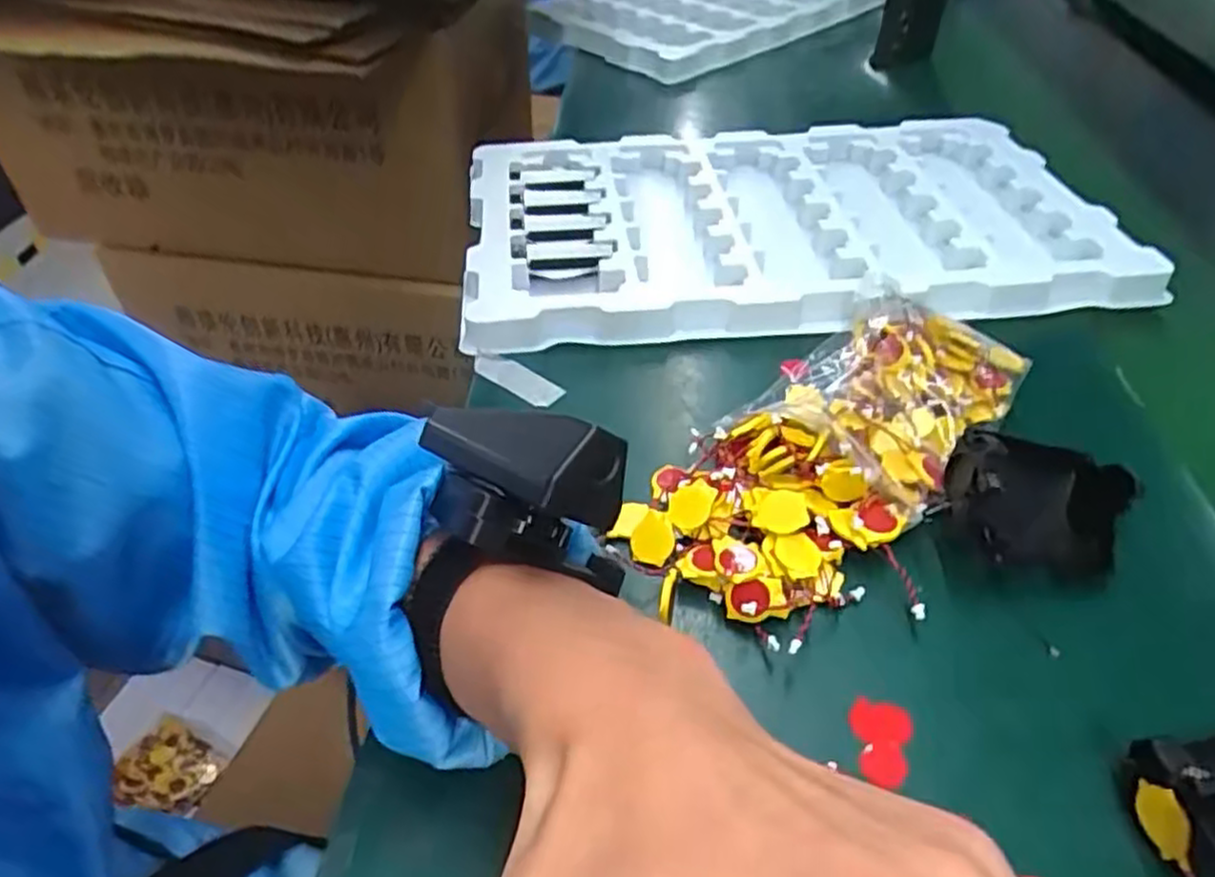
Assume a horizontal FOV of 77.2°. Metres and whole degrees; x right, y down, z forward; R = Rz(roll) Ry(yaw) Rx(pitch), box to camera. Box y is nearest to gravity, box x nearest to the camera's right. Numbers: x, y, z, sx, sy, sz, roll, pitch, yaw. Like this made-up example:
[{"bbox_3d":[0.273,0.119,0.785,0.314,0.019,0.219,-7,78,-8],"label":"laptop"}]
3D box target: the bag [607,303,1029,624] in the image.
[{"bbox_3d":[0.113,-0.002,0.364,0.227,0.032,0.096,-31,53,-30],"label":"bag"}]

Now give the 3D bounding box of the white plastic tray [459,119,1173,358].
[{"bbox_3d":[0.116,-0.156,0.535,0.425,0.038,0.260,-2,44,-4],"label":"white plastic tray"}]

